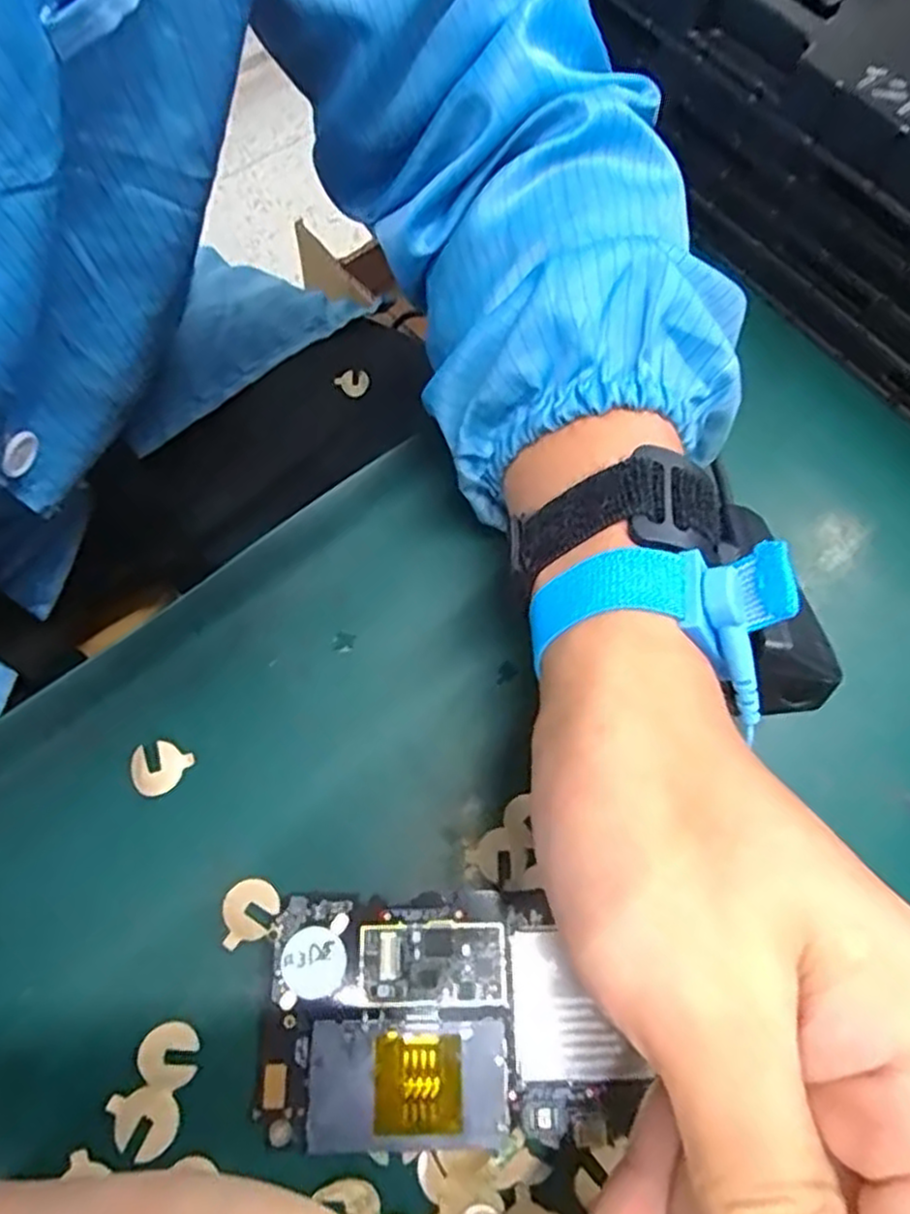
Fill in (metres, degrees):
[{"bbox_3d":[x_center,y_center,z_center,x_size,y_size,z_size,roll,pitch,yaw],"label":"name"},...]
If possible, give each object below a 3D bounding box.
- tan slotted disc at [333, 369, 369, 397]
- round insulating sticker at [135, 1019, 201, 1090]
[{"bbox_3d":[-0.064,-0.140,0.449,0.019,0.004,0.017,-36,103,3],"label":"tan slotted disc"},{"bbox_3d":[-0.084,0.131,0.210,0.017,0.004,0.016,1,66,-2],"label":"round insulating sticker"}]

